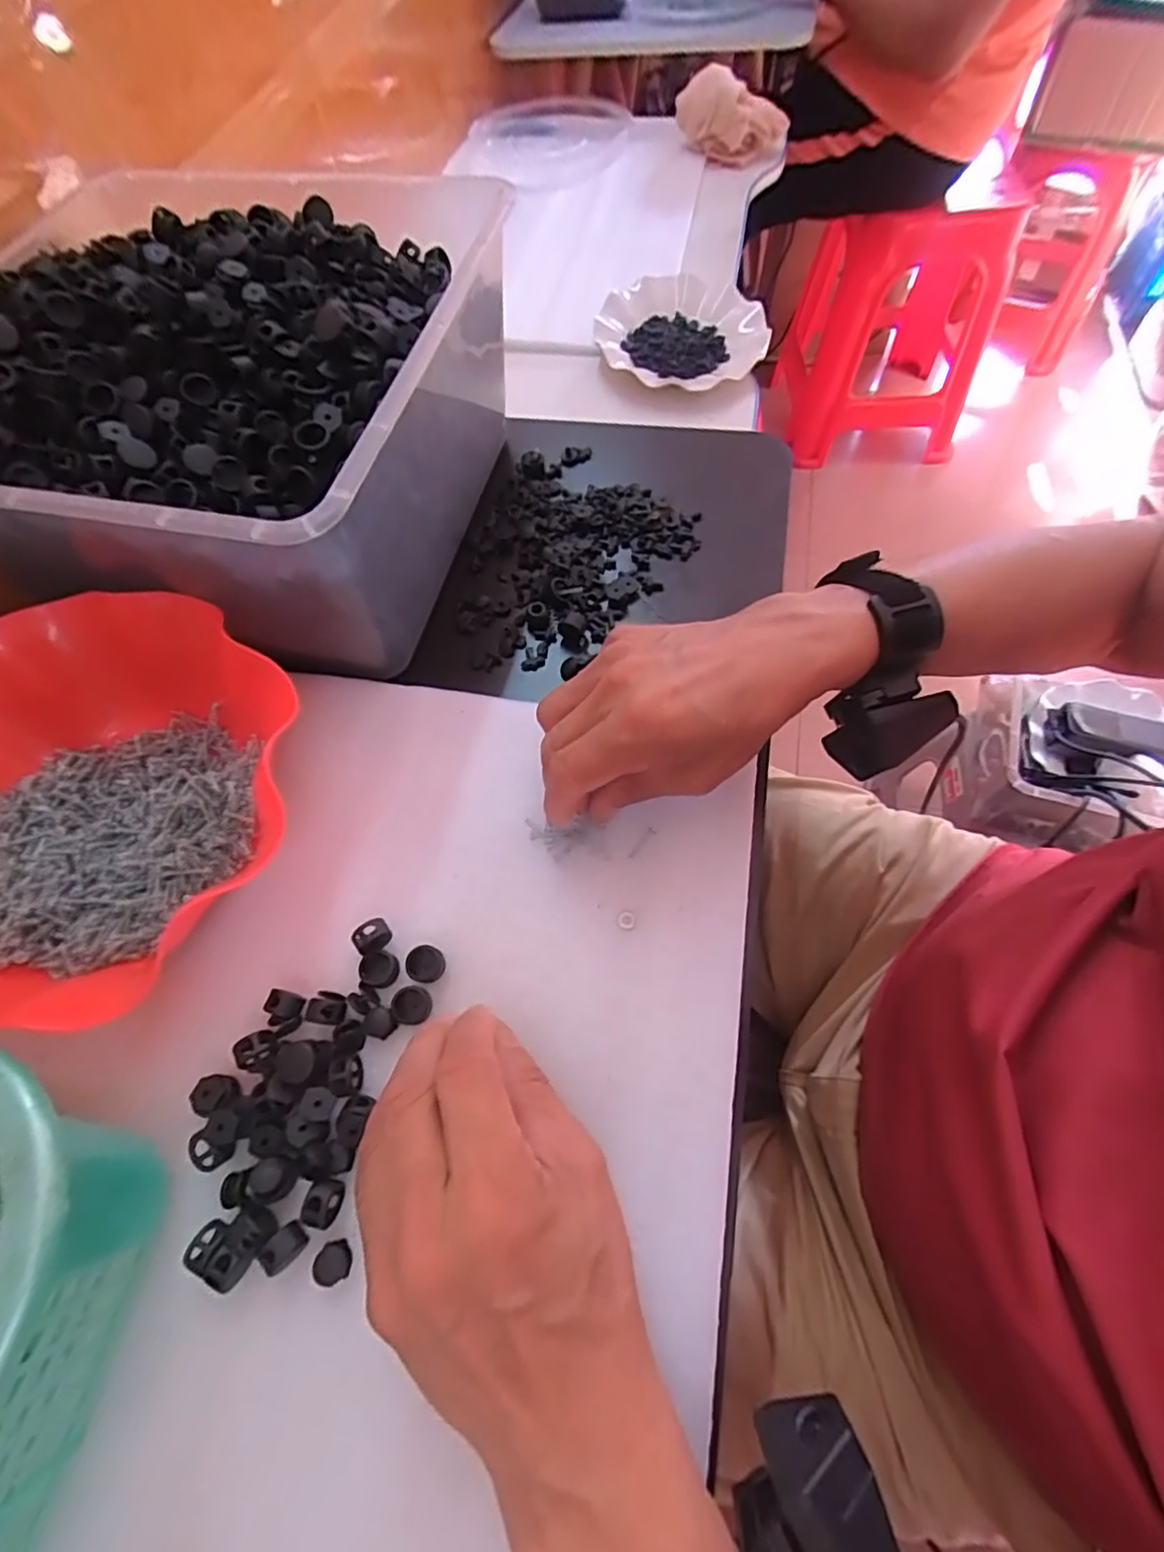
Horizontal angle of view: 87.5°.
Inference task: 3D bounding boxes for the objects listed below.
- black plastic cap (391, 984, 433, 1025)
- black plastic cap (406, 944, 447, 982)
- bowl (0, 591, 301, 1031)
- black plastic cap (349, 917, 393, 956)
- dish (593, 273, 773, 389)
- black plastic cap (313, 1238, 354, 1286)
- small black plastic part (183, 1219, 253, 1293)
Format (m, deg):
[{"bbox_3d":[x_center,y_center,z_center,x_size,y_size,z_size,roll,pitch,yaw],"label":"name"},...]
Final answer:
[{"bbox_3d":[-0.079,0.106,0.283,0.016,0.005,0.017,-1,63,2],"label":"black plastic cap"},{"bbox_3d":[-0.075,0.090,0.292,0.017,0.007,0.016,-1,63,2],"label":"black plastic cap"},{"bbox_3d":[-0.258,0.014,0.310,0.195,0.063,0.207,-1,63,2],"label":"bowl"},{"bbox_3d":[-0.101,0.079,0.296,0.017,0.013,0.013,-36,67,-14],"label":"black plastic cap"},{"bbox_3d":[0.107,-0.484,0.661,0.179,0.047,0.179,-1,64,3],"label":"dish"},{"bbox_3d":[-0.100,0.195,0.243,0.014,0.004,0.014,-1,63,2],"label":"black plastic cap"},{"bbox_3d":[-0.144,0.190,0.241,0.025,0.007,0.017,22,67,13],"label":"small black plastic part"}]

